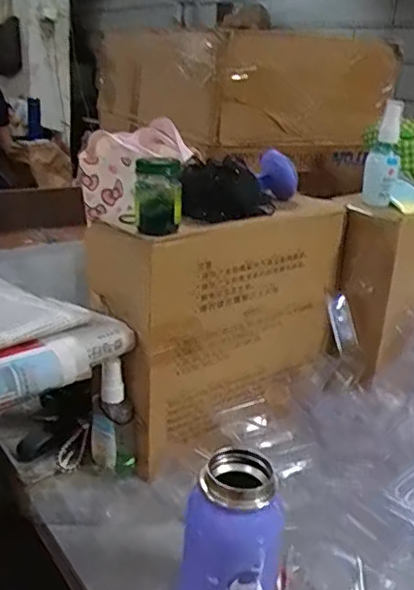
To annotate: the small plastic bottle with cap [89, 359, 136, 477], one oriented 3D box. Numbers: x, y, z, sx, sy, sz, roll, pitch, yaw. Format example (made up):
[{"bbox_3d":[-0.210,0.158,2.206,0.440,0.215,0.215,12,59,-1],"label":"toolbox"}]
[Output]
[{"bbox_3d":[-0.097,0.126,0.619,0.030,0.120,0.037,-17,30,-41],"label":"small plastic bottle with cap"}]

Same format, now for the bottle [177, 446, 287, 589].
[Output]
[{"bbox_3d":[0.021,0.196,0.460,0.071,0.138,0.068,9,23,12],"label":"bottle"}]

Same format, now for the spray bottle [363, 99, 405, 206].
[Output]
[{"bbox_3d":[0.206,-0.163,0.706,0.035,0.118,0.026,9,22,14],"label":"spray bottle"}]

